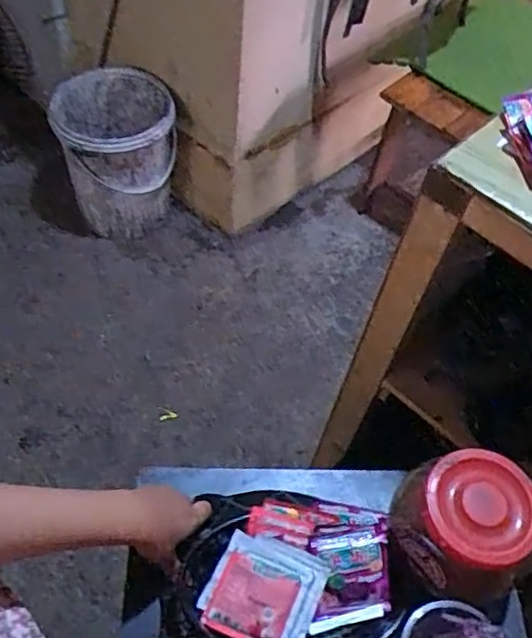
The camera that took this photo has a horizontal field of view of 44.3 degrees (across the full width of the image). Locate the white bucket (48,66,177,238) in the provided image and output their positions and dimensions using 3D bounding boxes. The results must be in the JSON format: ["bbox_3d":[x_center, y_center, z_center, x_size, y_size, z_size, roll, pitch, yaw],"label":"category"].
[{"bbox_3d":[-0.367,-0.421,1.645,0.269,0.367,0.323,-7,55,-9],"label":"white bucket"}]

